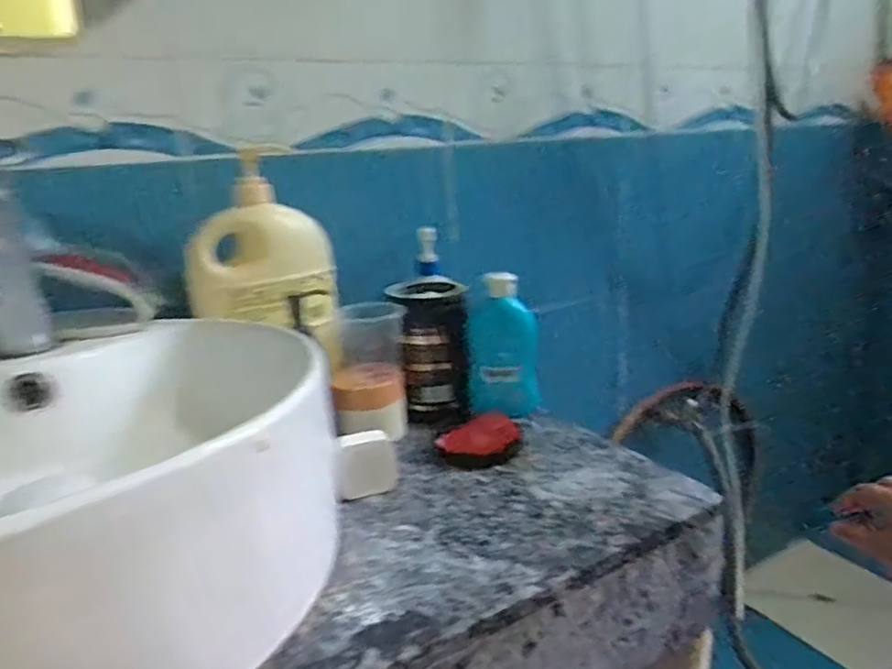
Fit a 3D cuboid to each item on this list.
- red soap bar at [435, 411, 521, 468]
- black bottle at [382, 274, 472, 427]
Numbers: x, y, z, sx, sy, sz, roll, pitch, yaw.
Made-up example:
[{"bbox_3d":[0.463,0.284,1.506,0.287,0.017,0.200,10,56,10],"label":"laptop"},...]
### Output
[{"bbox_3d":[0.039,0.106,0.643,0.077,0.011,0.100,8,20,38],"label":"red soap bar"},{"bbox_3d":[-0.016,0.019,0.710,0.085,0.144,0.098,-5,15,1],"label":"black bottle"}]

